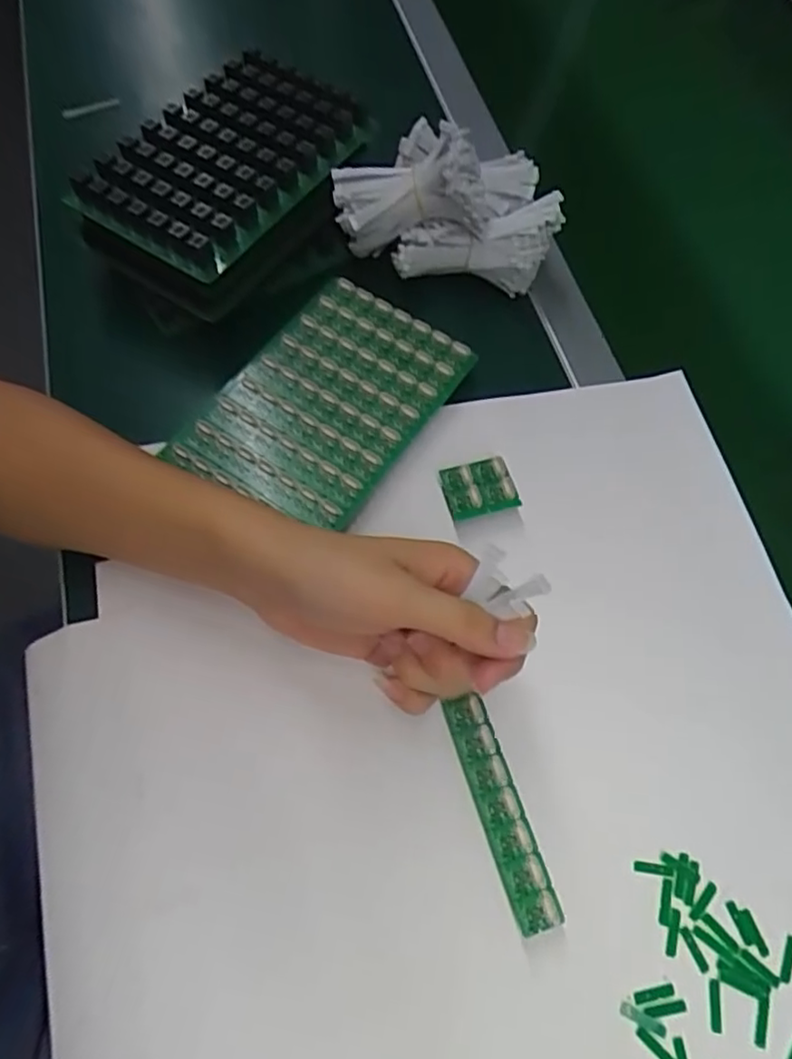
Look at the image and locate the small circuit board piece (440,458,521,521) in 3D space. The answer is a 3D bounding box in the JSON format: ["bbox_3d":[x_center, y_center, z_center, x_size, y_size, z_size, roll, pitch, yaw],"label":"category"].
[{"bbox_3d":[0.052,-0.025,0.406,0.042,0.010,0.035,-16,71,-6],"label":"small circuit board piece"}]

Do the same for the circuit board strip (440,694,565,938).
[{"bbox_3d":[0.052,0.139,0.325,0.022,0.004,0.108,-21,67,0],"label":"circuit board strip"}]

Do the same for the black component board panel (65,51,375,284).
[{"bbox_3d":[-0.110,-0.250,0.438,0.113,0.028,0.182,35,68,11],"label":"black component board panel"}]

